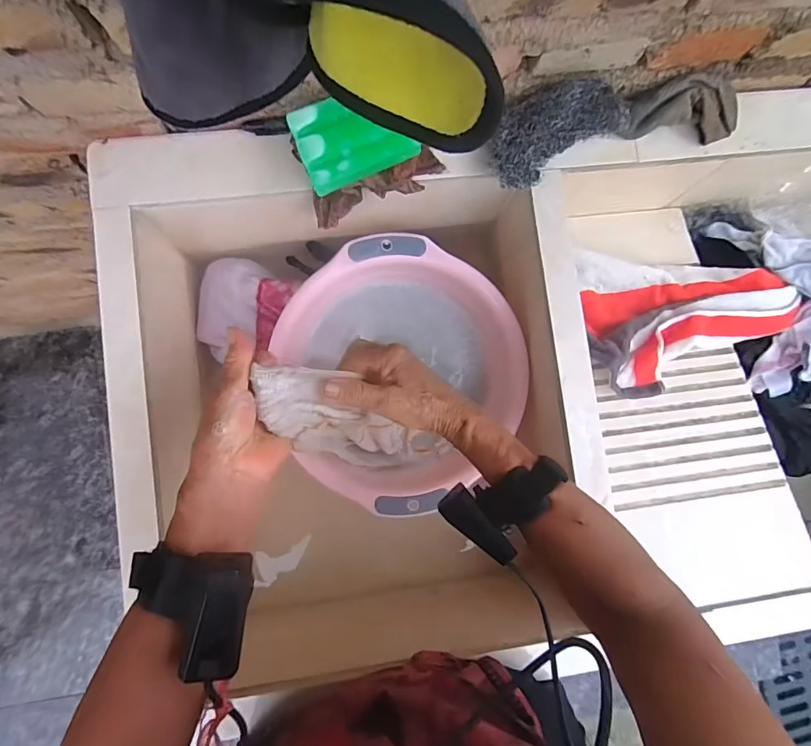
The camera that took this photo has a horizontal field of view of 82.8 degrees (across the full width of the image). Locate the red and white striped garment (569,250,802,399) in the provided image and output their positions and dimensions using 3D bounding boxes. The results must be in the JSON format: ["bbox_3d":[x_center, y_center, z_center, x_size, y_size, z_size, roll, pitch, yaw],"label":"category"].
[{"bbox_3d":[0.350,-0.054,0.544,0.278,0.060,0.167,4,88,-5],"label":"red and white striped garment"}]

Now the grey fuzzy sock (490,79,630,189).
[{"bbox_3d":[0.142,-0.241,0.442,0.133,0.032,0.073,-32,91,-5],"label":"grey fuzzy sock"}]

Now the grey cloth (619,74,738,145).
[{"bbox_3d":[0.286,-0.271,0.471,0.117,0.034,0.048,2,88,-5],"label":"grey cloth"}]

